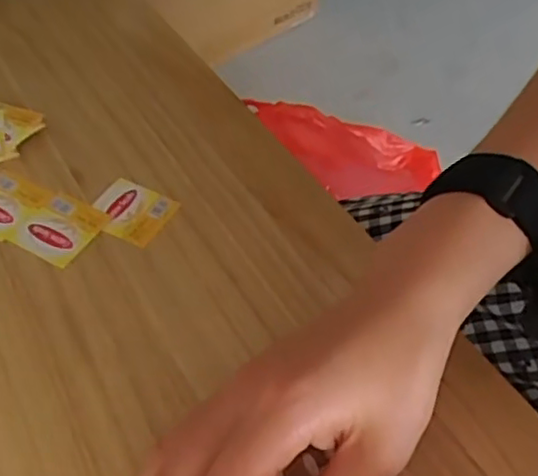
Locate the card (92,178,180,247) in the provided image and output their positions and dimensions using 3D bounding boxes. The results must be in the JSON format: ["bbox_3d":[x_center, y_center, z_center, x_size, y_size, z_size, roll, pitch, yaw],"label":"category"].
[{"bbox_3d":[-0.078,-0.016,0.367,0.043,0.004,0.039,22,50,15],"label":"card"}]

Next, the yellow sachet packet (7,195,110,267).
[{"bbox_3d":[-0.115,-0.007,0.356,0.041,0.004,0.042,22,50,15],"label":"yellow sachet packet"}]

